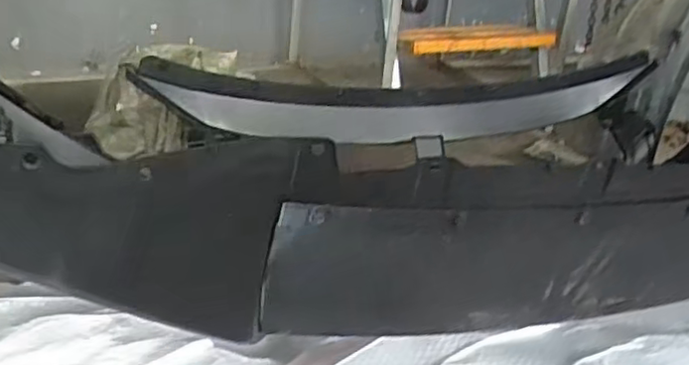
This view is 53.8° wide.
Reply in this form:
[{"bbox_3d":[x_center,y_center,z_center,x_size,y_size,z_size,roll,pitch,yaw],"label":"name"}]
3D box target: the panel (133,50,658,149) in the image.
[{"bbox_3d":[0.138,-0.150,1.296,0.993,0.154,0.117,-5,27,-20],"label":"panel"}]

